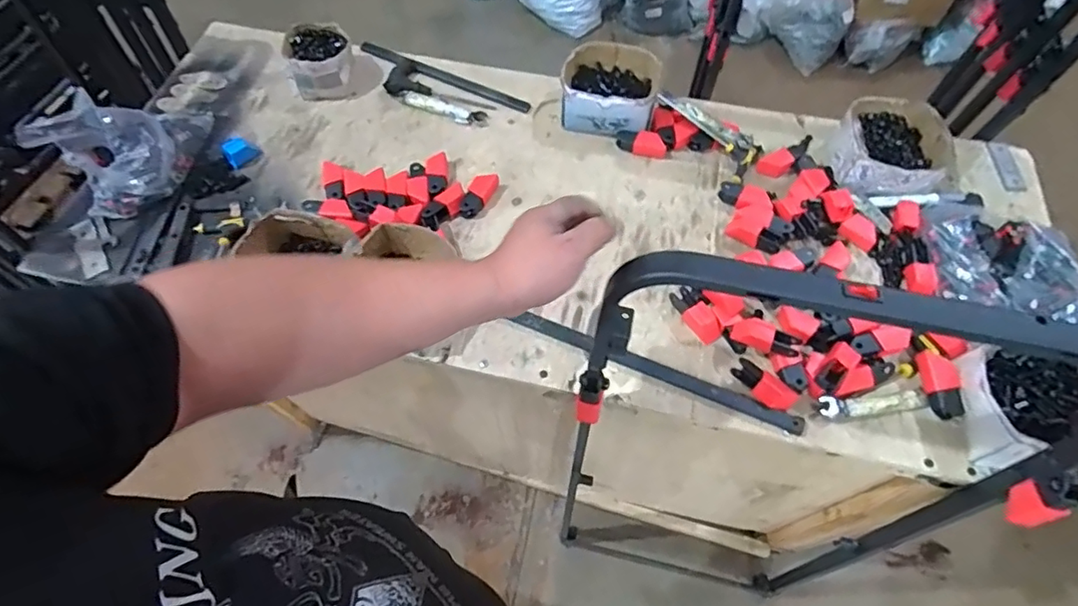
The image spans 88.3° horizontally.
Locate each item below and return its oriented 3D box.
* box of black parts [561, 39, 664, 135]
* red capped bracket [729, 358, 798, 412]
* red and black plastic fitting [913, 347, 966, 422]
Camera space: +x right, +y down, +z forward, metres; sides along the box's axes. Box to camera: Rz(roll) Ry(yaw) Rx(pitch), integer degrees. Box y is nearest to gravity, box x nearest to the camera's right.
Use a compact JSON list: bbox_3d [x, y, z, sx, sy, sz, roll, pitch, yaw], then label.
[{"bbox_3d":[0.126,-0.379,0.972,0.170,0.064,0.172,13,62,8],"label":"box of black parts"},{"bbox_3d":[0.292,0.108,0.725,0.043,0.019,0.082,-40,67,-19],"label":"red capped bracket"},{"bbox_3d":[0.521,0.105,0.723,0.036,0.027,0.083,3,61,3],"label":"red and black plastic fitting"}]

